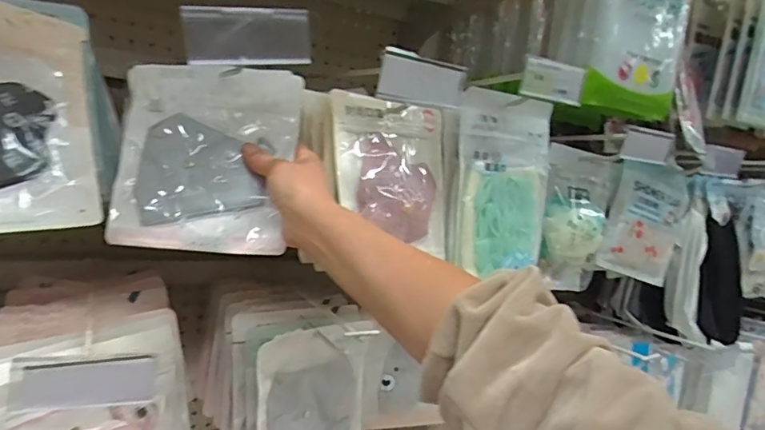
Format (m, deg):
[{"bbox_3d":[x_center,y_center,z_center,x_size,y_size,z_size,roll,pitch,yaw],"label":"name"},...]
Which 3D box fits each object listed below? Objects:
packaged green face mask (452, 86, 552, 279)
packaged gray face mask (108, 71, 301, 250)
[{"bbox_3d":[0.158,-0.044,0.632,0.147,0.218,0.017,-6,6,-31],"label":"packaged green face mask"},{"bbox_3d":[-0.172,-0.060,0.494,0.171,0.194,0.016,3,-14,-6],"label":"packaged gray face mask"}]

